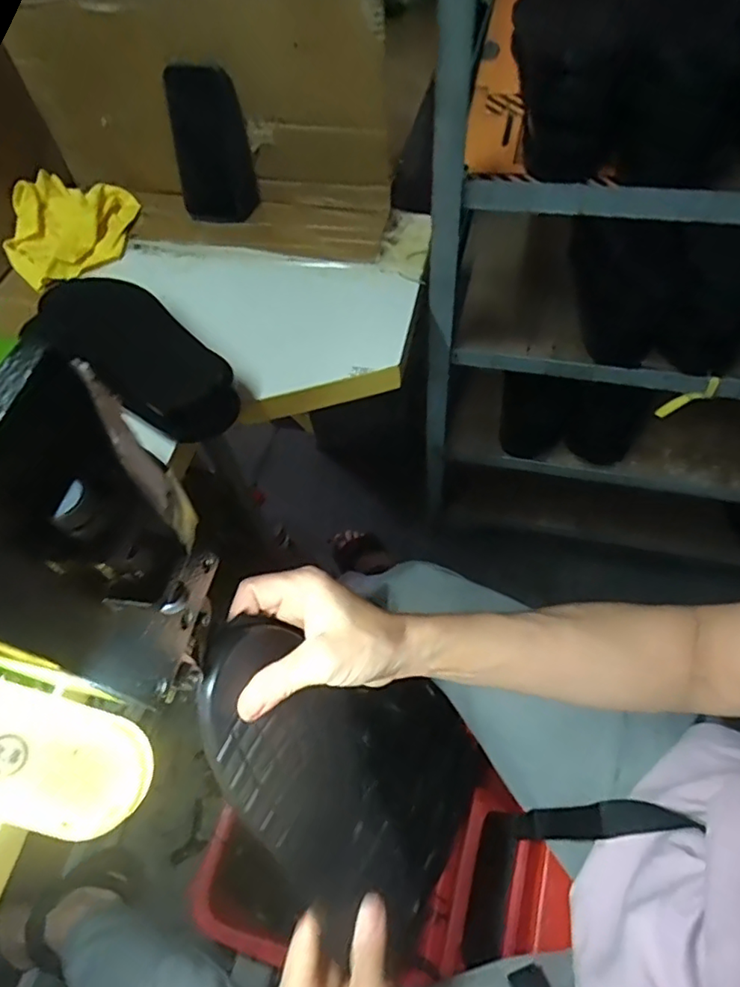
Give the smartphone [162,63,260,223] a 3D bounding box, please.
[{"bbox_3d":[-0.199,-0.441,0.723,0.095,0.169,0.020,-10,46,-12],"label":"smartphone"}]

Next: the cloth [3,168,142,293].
[{"bbox_3d":[-0.397,-0.346,0.744,0.137,0.032,0.168,12,74,-13],"label":"cloth"}]

